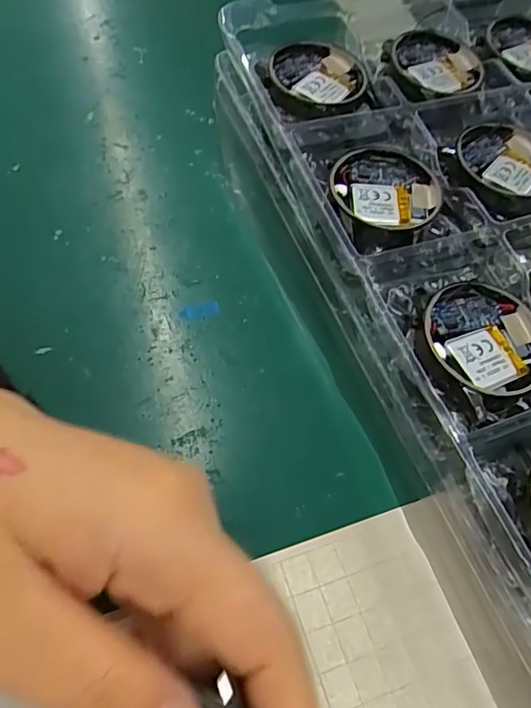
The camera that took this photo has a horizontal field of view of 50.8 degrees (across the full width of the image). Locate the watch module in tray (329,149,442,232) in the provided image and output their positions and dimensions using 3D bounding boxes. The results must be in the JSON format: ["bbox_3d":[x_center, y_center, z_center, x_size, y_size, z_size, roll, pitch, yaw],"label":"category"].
[{"bbox_3d":[0.048,-0.066,0.224,0.043,0.007,0.043,10,62,5],"label":"watch module in tray"}]

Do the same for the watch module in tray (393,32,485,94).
[{"bbox_3d":[0.083,-0.138,0.267,0.044,0.012,0.038,-18,63,-10],"label":"watch module in tray"}]

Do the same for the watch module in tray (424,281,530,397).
[{"bbox_3d":[0.078,-0.006,0.195,0.042,0.010,0.042,-30,66,-16],"label":"watch module in tray"}]

